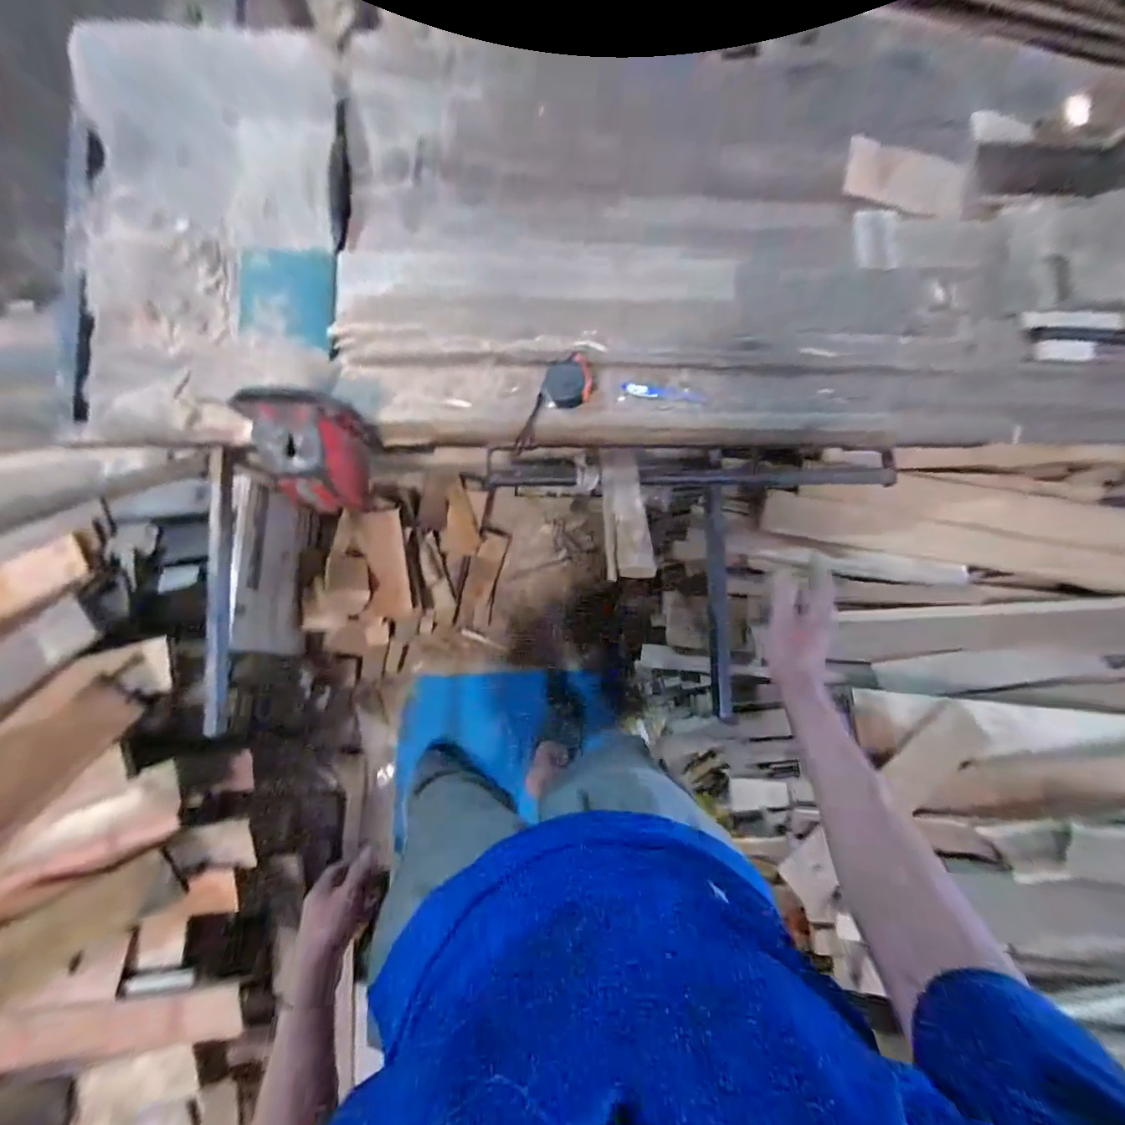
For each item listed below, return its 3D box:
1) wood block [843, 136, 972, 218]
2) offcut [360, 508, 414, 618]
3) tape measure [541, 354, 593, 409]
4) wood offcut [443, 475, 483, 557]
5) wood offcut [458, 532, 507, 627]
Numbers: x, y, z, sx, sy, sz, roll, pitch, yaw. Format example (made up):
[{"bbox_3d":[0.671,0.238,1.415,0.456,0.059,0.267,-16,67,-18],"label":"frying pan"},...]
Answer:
[{"bbox_3d":[0.593,-0.665,0.838,0.206,0.079,0.020,22,38,7],"label":"wood block"},{"bbox_3d":[-0.455,0.003,1.247,0.106,0.040,0.268,-5,91,-2],"label":"offcut"},{"bbox_3d":[0.007,-0.266,0.711,0.066,0.029,0.066,0,83,-5],"label":"tape measure"},{"bbox_3d":[-0.270,-0.124,1.350,0.101,0.016,0.202,7,88,-17],"label":"wood offcut"},{"bbox_3d":[-0.228,0.049,1.379,0.088,0.015,0.264,16,86,-25],"label":"wood offcut"}]

